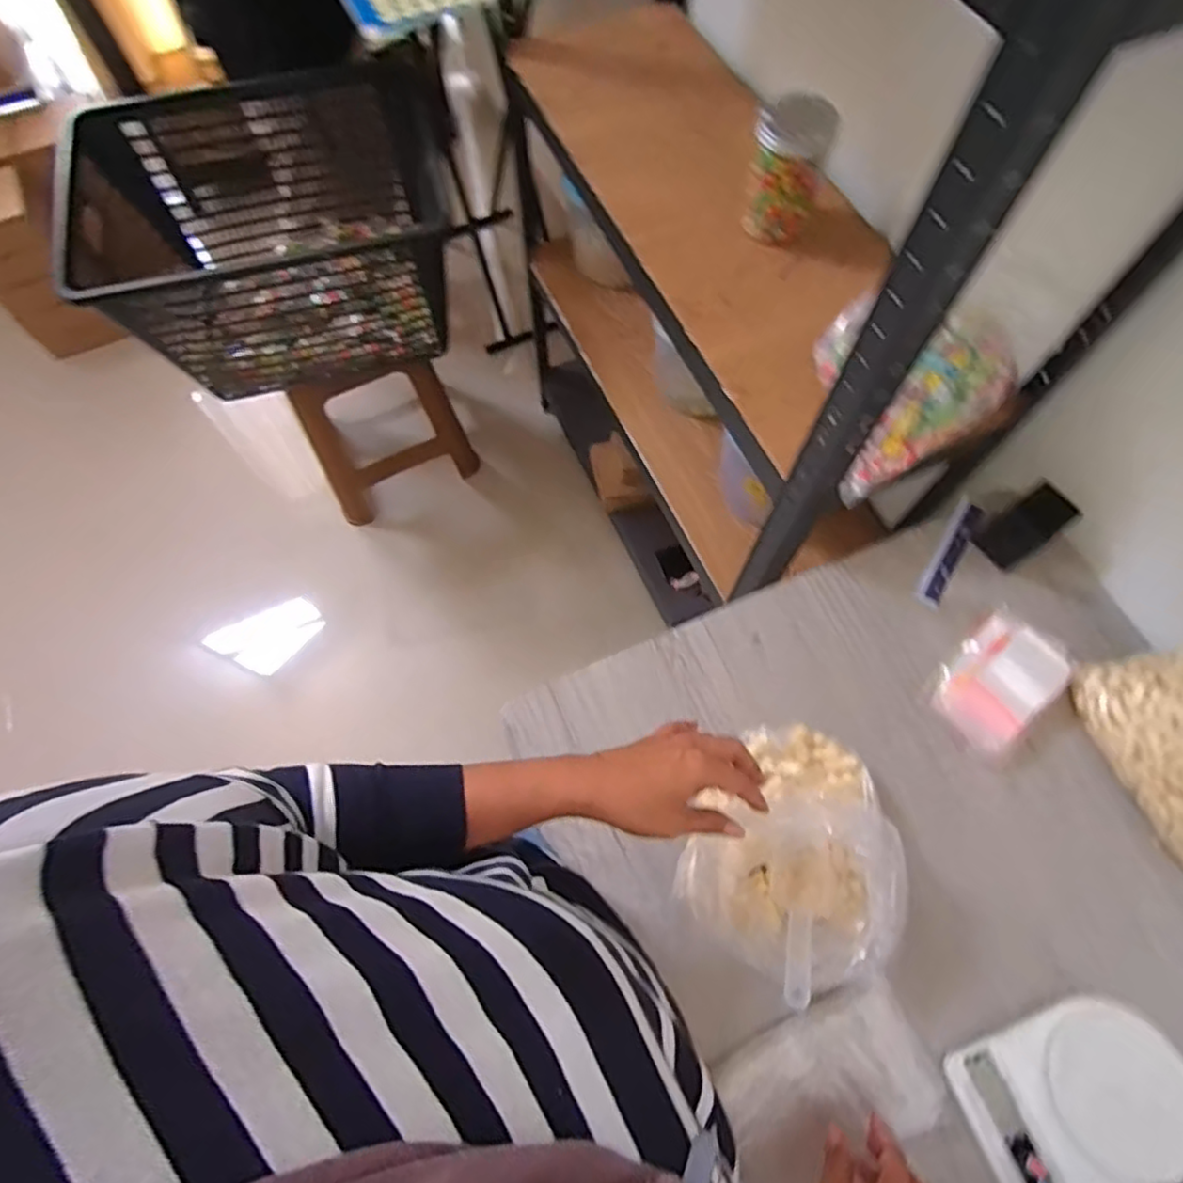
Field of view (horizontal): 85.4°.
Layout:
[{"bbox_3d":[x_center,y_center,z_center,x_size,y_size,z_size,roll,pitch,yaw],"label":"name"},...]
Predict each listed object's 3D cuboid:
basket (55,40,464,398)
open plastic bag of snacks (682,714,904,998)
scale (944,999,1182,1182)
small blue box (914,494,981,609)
[{"bbox_3d":[-0.545,-0.621,1.139,0.569,0.279,0.459,-17,68,-6],"label":"basket"},{"bbox_3d":[0.195,0.232,0.580,0.178,0.102,0.208,24,70,10],"label":"open plastic bag of snacks"},{"bbox_3d":[0.408,0.429,0.532,0.177,0.036,0.132,-20,69,-7],"label":"scale"},{"bbox_3d":[0.421,-0.047,0.750,0.027,0.006,0.155,27,70,22],"label":"small blue box"}]

